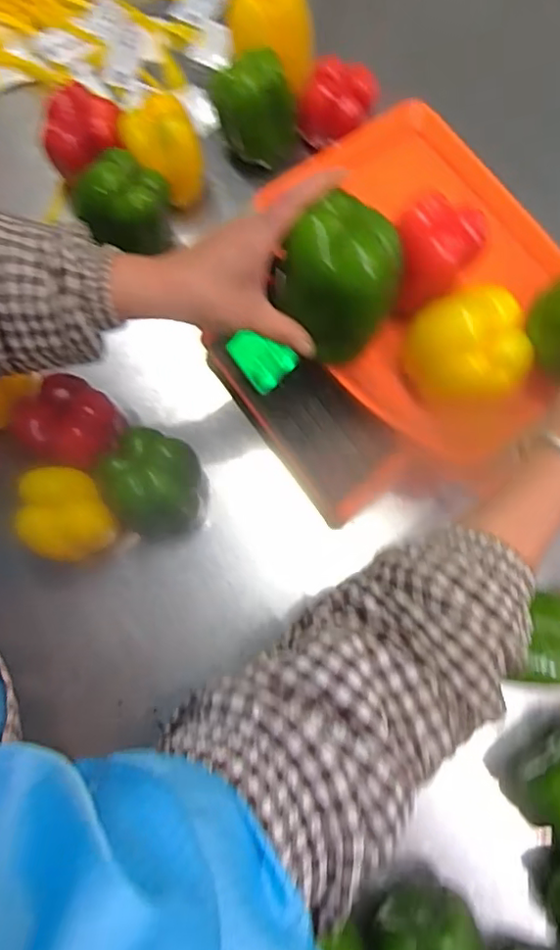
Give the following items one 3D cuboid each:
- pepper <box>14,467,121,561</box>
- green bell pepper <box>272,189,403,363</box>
[{"bbox_3d":[-0.175,0.035,0.491,0.071,0.064,0.070,4,77,0],"label":"pepper"},{"bbox_3d":[0.049,-0.138,0.409,0.072,0.085,0.082,30,78,6],"label":"green bell pepper"}]

